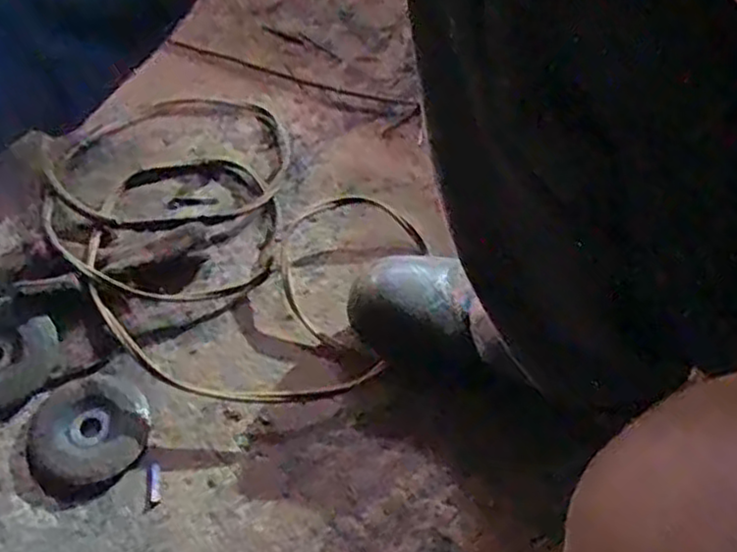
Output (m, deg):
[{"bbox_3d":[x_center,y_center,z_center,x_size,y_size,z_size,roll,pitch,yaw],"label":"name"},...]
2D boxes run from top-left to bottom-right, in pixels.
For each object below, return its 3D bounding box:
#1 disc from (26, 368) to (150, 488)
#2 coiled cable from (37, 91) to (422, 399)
[{"bbox_3d":[-0.210,0.111,0.552,0.087,0.006,0.086,2,56,-3],"label":"disc"},{"bbox_3d":[-0.126,-0.042,0.649,0.250,0.033,0.368,-35,65,-24],"label":"coiled cable"}]

